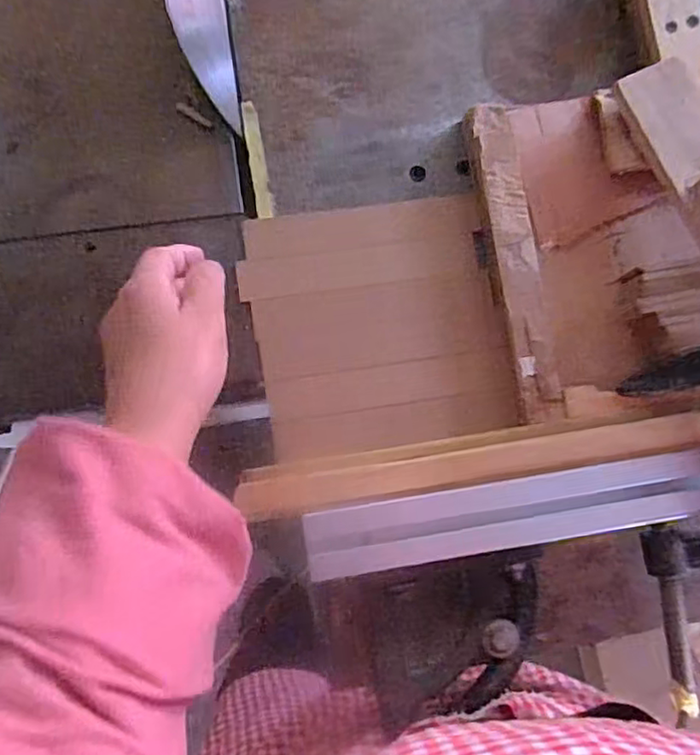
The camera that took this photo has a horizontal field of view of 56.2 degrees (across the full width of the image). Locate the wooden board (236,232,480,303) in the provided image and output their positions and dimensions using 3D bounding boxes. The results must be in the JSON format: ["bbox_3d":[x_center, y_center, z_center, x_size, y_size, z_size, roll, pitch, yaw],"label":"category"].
[{"bbox_3d":[0.006,-0.076,0.443,0.161,0.010,0.028,-9,84,-5],"label":"wooden board"}]

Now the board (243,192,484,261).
[{"bbox_3d":[0.009,-0.104,0.450,0.160,0.010,0.029,-9,84,-5],"label":"board"}]

